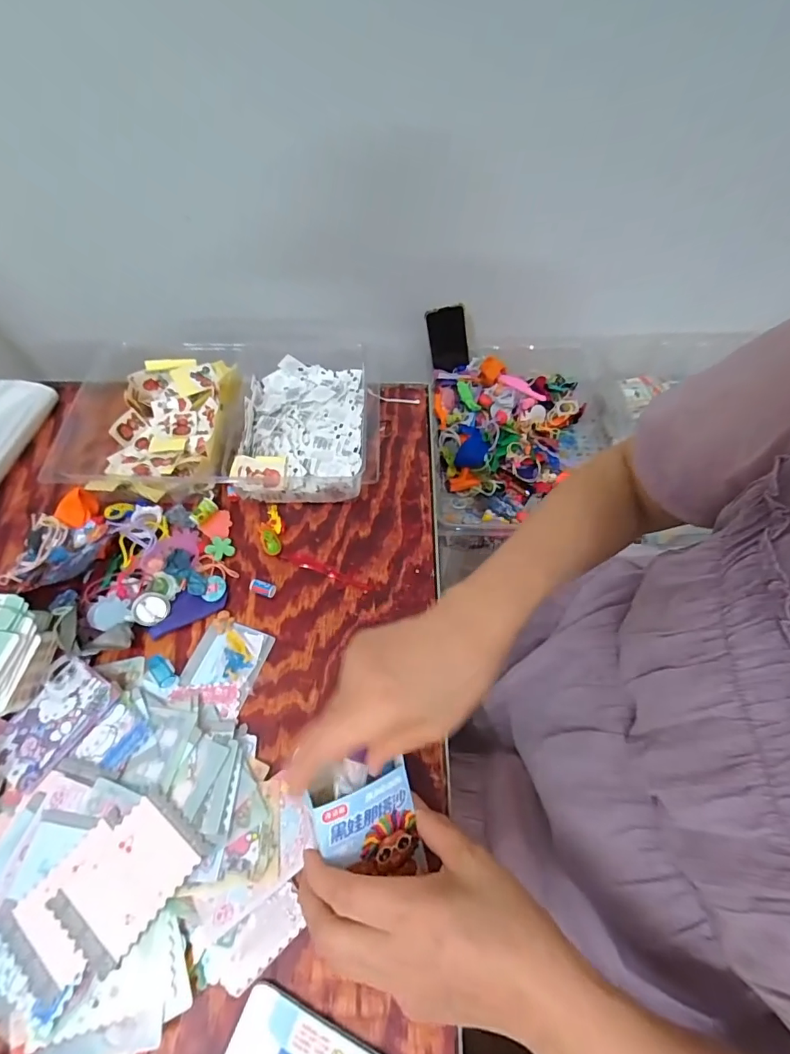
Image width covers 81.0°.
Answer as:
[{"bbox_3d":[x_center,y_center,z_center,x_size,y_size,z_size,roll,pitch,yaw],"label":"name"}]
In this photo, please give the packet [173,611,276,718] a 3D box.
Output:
[{"bbox_3d":[-0.149,0.119,0.406,0.062,0.009,0.076,16,61,9],"label":"packet"}]

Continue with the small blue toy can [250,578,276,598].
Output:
[{"bbox_3d":[-0.126,0.058,0.441,0.026,0.010,0.013,16,61,9],"label":"small blue toy can"}]

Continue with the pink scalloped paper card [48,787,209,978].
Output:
[{"bbox_3d":[-0.181,0.238,0.317,0.063,0.006,0.083,33,65,18],"label":"pink scalloped paper card"}]

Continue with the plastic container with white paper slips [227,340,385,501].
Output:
[{"bbox_3d":[-0.094,-0.114,0.524,0.150,0.040,0.191,0,60,0],"label":"plastic container with white paper slips"}]

